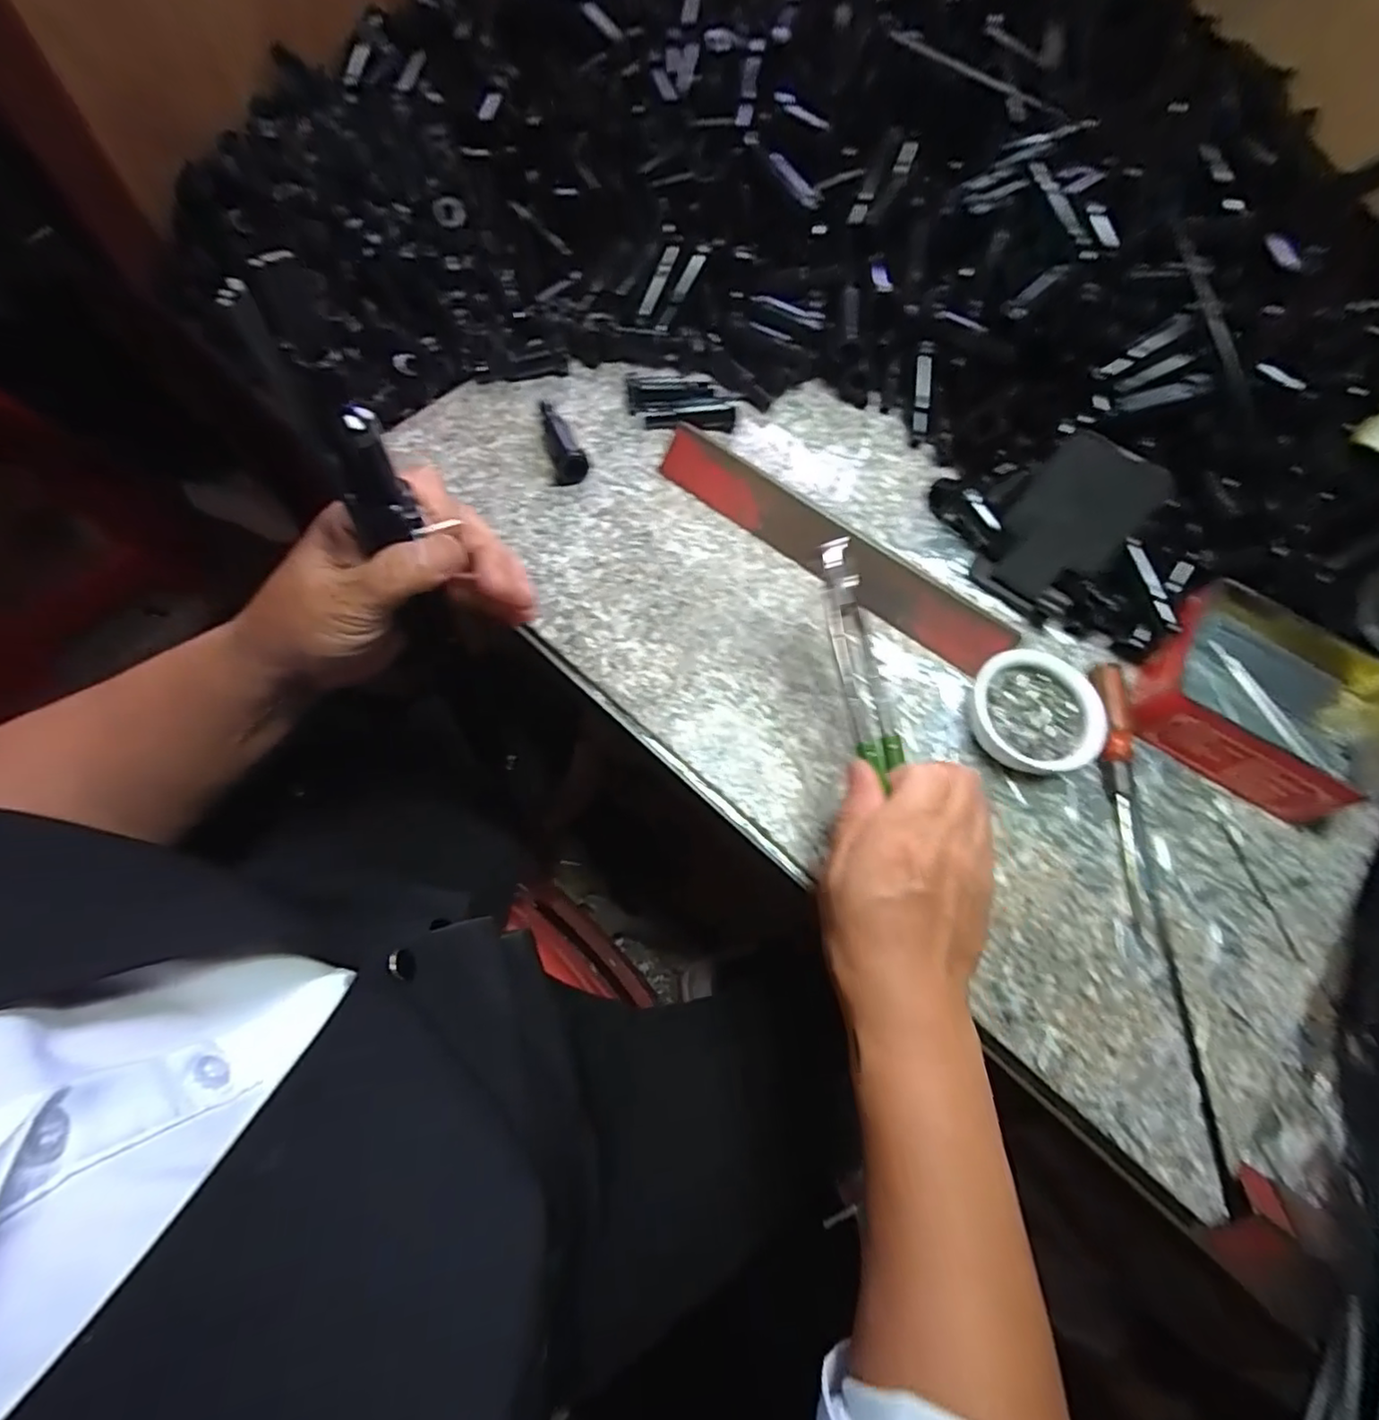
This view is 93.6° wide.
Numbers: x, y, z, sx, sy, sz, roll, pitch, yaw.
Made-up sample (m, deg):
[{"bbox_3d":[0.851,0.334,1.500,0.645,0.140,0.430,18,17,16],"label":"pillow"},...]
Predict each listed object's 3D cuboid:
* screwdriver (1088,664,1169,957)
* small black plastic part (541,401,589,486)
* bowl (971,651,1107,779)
[{"bbox_3d":[0.251,0.050,0.370,0.022,0.017,0.157,3,67,-3],"label":"screwdriver"},{"bbox_3d":[-0.084,-0.180,0.436,0.023,0.021,0.059,-13,69,-10],"label":"small black plastic part"},{"bbox_3d":[0.201,0.002,0.379,0.066,0.027,0.065,2,67,-4],"label":"bowl"}]

